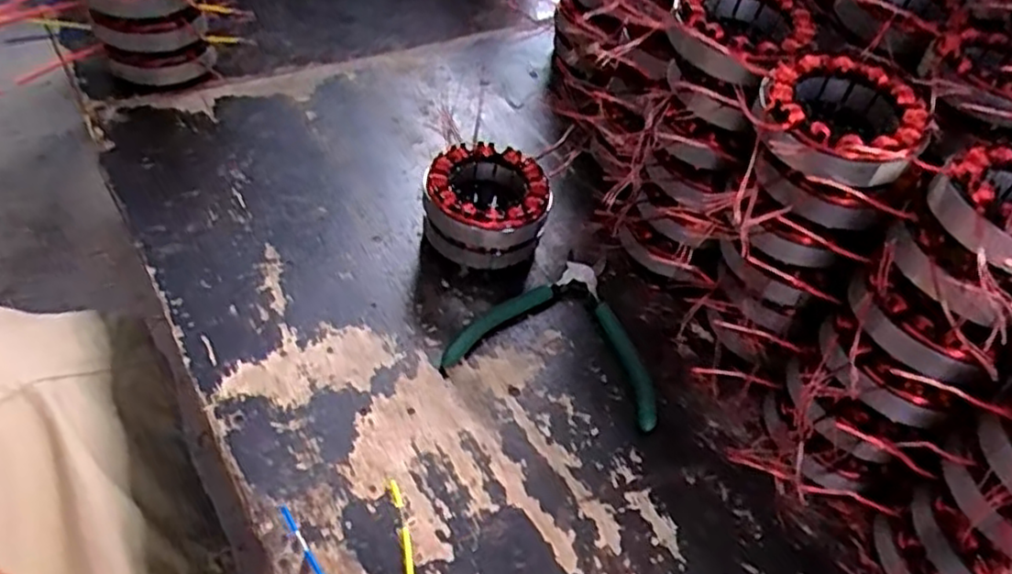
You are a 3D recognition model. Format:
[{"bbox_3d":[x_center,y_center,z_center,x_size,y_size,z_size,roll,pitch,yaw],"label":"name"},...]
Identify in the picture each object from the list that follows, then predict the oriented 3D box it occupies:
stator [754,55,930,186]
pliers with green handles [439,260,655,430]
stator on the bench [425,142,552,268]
[{"bbox_3d":[0.179,-0.090,0.372,0.083,0.027,0.093,19,48,9],"label":"stator"},{"bbox_3d":[0.043,0.025,0.465,0.136,0.012,0.117,17,48,7],"label":"pliers with green handles"},{"bbox_3d":[-0.015,-0.052,0.492,0.084,0.067,0.083,4,48,-5],"label":"stator on the bench"}]

